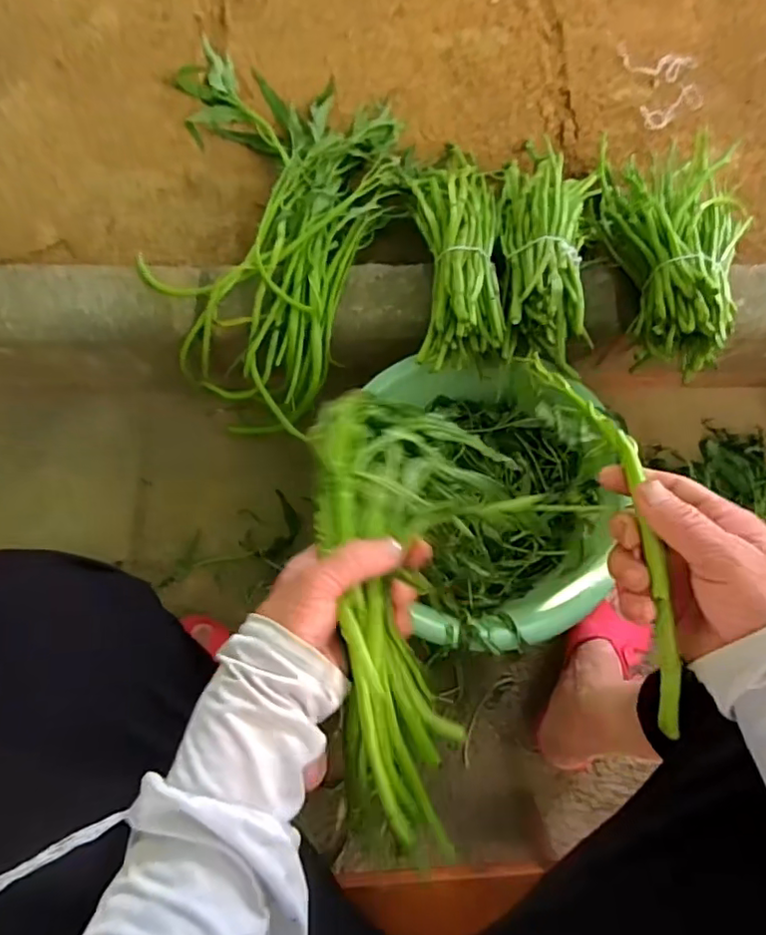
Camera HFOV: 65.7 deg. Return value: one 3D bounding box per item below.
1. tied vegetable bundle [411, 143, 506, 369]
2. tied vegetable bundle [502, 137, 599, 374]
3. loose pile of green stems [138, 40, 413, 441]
[{"bbox_3d":[0.087,-0.260,0.689,0.099,0.068,0.297,-1,73,-1],"label":"tied vegetable bundle"},{"bbox_3d":[0.193,-0.252,0.680,0.109,0.079,0.260,5,73,1],"label":"tied vegetable bundle"},{"bbox_3d":[-0.129,-0.350,0.766,0.312,0.101,0.574,-3,75,-2],"label":"loose pile of green stems"}]

